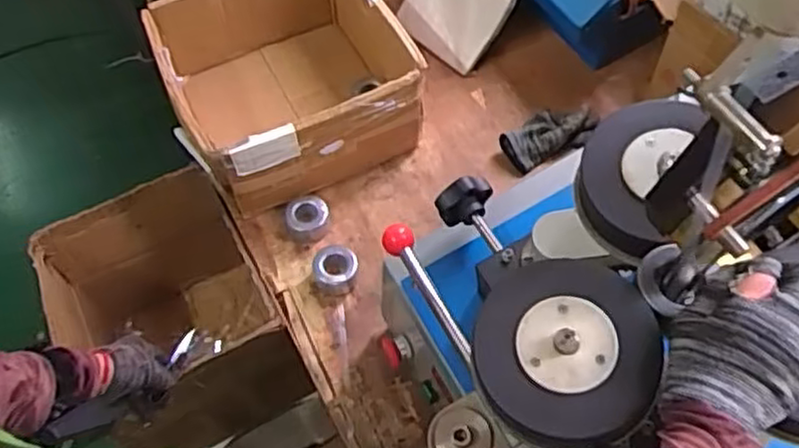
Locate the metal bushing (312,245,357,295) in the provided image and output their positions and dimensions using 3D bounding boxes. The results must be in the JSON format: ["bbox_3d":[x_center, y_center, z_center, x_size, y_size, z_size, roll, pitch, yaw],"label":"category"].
[{"bbox_3d":[-0.090,0.063,0.985,0.062,0.032,0.063,-1,59,1],"label":"metal bushing"}]

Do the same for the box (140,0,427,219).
[{"bbox_3d":[-0.155,-0.220,1.084,0.356,0.194,0.319,-24,62,-12],"label":"box"}]

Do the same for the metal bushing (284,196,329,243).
[{"bbox_3d":[-0.135,-0.009,1.026,0.065,0.036,0.062,-12,60,-6],"label":"metal bushing"}]

